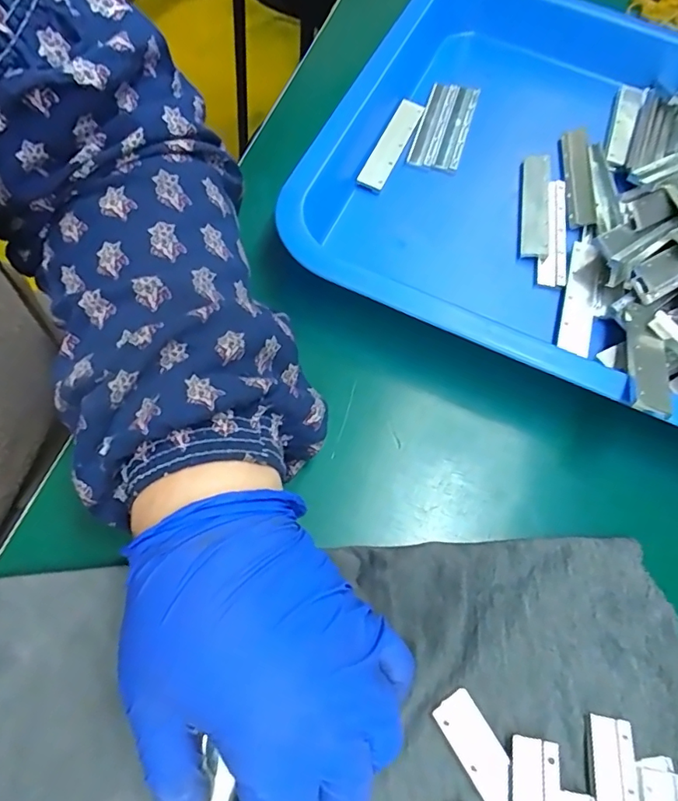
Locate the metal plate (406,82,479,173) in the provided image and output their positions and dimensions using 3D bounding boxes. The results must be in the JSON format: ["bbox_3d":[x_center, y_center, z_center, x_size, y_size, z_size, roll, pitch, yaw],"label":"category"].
[{"bbox_3d":[0.070,-0.184,0.347,0.032,0.010,0.080,17,65,3],"label":"metal plate"}]

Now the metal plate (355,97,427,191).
[{"bbox_3d":[0.034,-0.165,0.334,0.019,0.008,0.078,23,65,6],"label":"metal plate"}]

